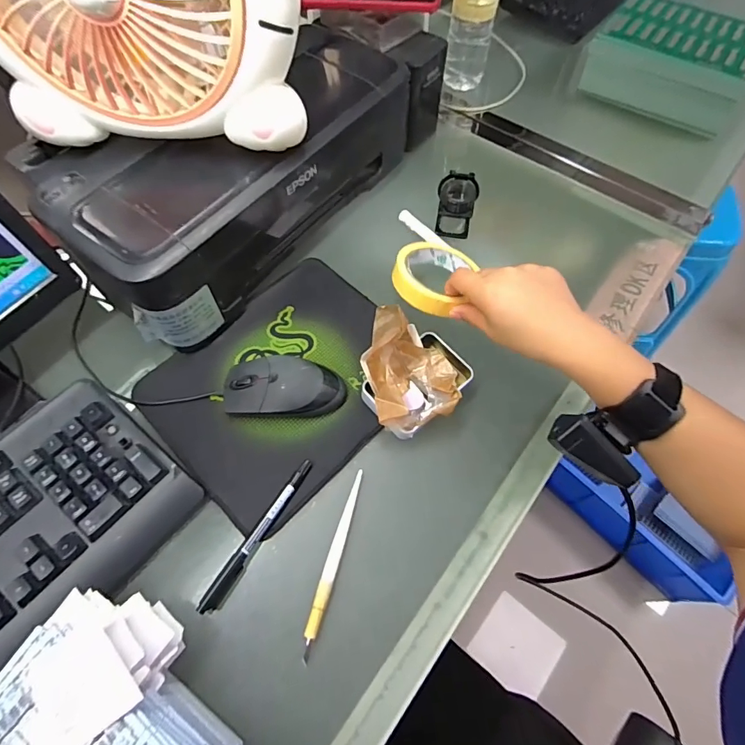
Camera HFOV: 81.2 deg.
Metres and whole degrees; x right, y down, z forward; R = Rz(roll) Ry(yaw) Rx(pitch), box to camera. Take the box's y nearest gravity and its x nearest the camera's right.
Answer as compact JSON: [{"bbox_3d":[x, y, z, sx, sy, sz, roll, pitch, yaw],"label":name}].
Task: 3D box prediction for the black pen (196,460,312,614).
[{"bbox_3d":[-0.094,0.133,0.364,0.012,0.011,0.138,30,66,14],"label":"black pen"}]

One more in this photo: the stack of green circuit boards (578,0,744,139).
[{"bbox_3d":[0.436,-0.462,0.634,0.217,0.068,0.173,24,65,12],"label":"stack of green circuit boards"}]

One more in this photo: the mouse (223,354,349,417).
[{"bbox_3d":[-0.084,0.014,0.415,0.110,0.036,0.055,-4,62,-3],"label":"mouse"}]

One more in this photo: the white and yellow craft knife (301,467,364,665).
[{"bbox_3d":[-0.031,0.152,0.357,0.011,0.007,0.147,15,63,7],"label":"white and yellow craft knife"}]

